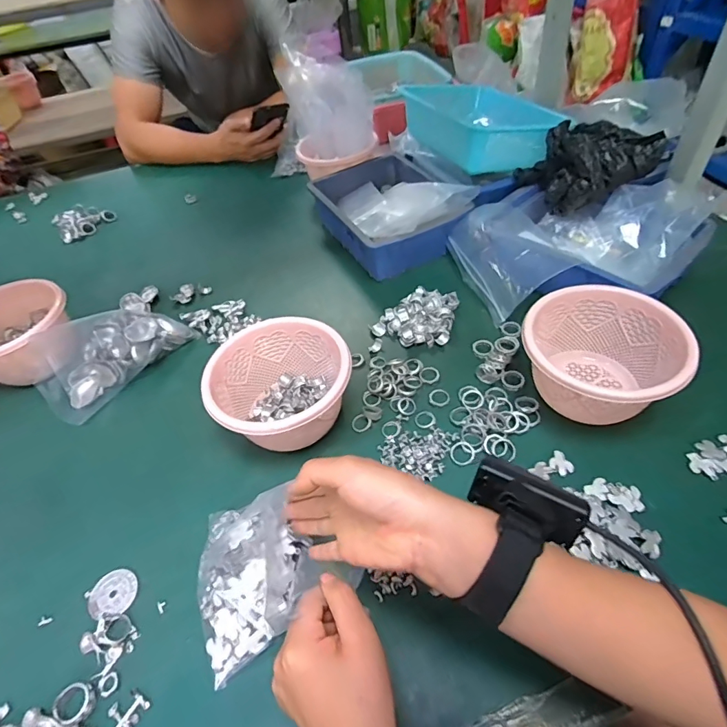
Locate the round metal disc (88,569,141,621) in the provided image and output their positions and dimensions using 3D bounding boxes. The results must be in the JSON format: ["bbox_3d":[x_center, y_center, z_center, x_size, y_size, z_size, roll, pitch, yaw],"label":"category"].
[{"bbox_3d":[-0.231,0.211,0.409,0.041,0.009,0.041,-4,49,5],"label":"round metal disc"}]

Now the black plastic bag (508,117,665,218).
[{"bbox_3d":[0.311,-0.280,0.624,0.145,0.086,0.120,-12,49,-2],"label":"black plastic bag"}]

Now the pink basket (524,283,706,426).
[{"bbox_3d":[0.238,-0.003,0.463,0.143,0.092,0.141,2,50,10],"label":"pink basket"}]

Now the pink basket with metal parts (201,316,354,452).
[{"bbox_3d":[-0.092,0.028,0.495,0.144,0.091,0.132,-4,49,5],"label":"pink basket with metal parts"}]

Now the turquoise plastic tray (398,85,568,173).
[{"bbox_3d":[0.187,-0.389,0.708,0.194,0.080,0.259,-24,50,-12],"label":"turquoise plastic tray"}]

